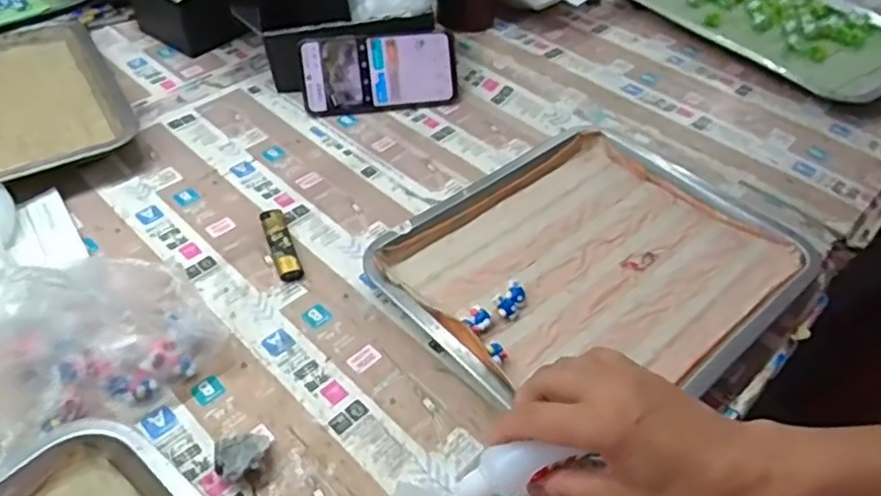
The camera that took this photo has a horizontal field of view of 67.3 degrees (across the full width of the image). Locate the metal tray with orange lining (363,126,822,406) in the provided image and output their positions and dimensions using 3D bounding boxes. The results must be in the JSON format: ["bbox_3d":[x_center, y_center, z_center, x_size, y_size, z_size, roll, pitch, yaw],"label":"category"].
[{"bbox_3d":[0.122,0.011,0.556,0.304,0.036,0.270,-30,55,-30],"label":"metal tray with orange lining"}]

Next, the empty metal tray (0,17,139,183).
[{"bbox_3d":[-0.442,-0.150,0.665,0.209,0.029,0.300,-21,51,-24],"label":"empty metal tray"}]

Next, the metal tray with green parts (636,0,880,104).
[{"bbox_3d":[0.395,-0.278,0.800,0.190,0.040,0.346,-29,54,-29],"label":"metal tray with green parts"}]

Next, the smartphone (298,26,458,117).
[{"bbox_3d":[-0.065,-0.189,0.705,0.161,0.080,0.010,-8,15,-10],"label":"smartphone"}]

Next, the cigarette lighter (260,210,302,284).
[{"bbox_3d":[-0.136,-0.005,0.561,0.019,0.013,0.081,-14,48,-18],"label":"cigarette lighter"}]

